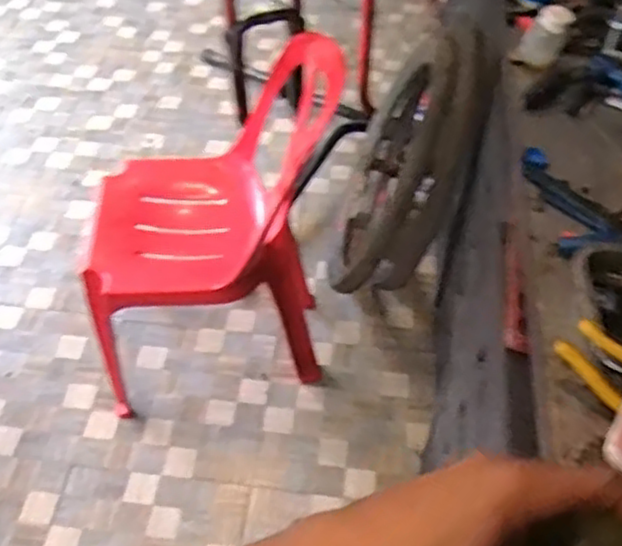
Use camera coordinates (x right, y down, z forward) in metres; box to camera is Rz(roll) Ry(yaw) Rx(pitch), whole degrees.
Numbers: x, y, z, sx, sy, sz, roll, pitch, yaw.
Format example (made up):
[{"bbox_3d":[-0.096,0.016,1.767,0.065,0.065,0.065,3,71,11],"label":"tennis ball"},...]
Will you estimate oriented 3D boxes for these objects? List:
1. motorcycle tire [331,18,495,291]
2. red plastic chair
[{"bbox_3d":[0.221,-0.256,1.765,0.165,0.637,0.608,18,4,-16],"label":"motorcycle tire"},{"bbox_3d":[-0.211,-0.080,1.522,0.531,0.744,0.379,-9,52,-9],"label":"red plastic chair"}]

